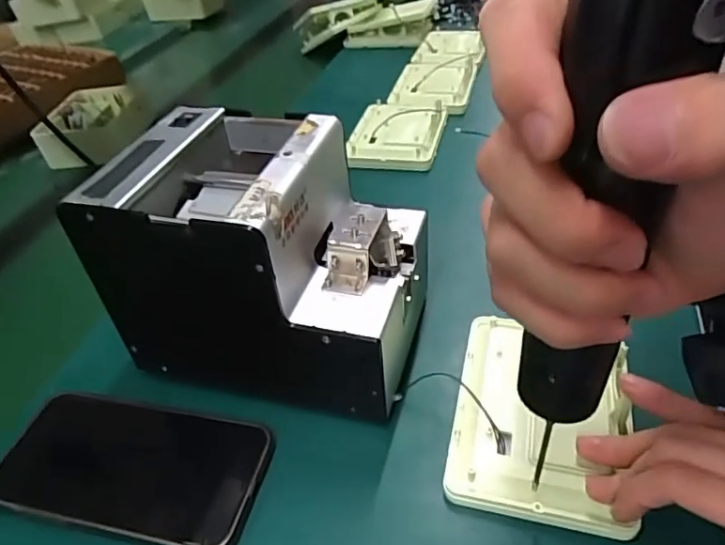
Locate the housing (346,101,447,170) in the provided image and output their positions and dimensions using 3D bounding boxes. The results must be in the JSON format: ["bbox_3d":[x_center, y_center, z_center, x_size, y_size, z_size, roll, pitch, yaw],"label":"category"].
[{"bbox_3d":[0.038,-0.162,0.617,0.103,0.023,0.131,2,41,13],"label":"housing"}]

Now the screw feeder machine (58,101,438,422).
[{"bbox_3d":[-0.055,-0.013,0.357,0.181,0.141,0.128,9,42,14],"label":"screw feeder machine"}]

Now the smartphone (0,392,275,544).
[{"bbox_3d":[-0.136,0.113,0.325,0.157,0.006,0.080,7,43,12],"label":"smartphone"}]

